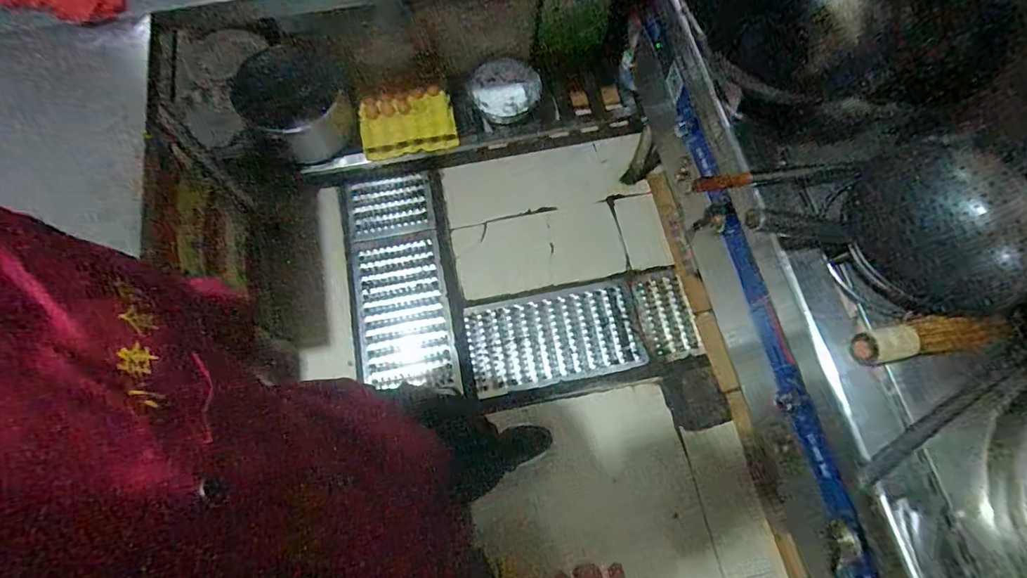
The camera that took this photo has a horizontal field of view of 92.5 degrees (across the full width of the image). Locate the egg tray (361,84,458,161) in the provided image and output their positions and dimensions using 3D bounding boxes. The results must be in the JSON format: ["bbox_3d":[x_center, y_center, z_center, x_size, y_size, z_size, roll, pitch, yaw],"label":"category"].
[{"bbox_3d":[-0.339,-0.524,1.542,0.303,0.090,0.160,-10,72,-4],"label":"egg tray"}]

